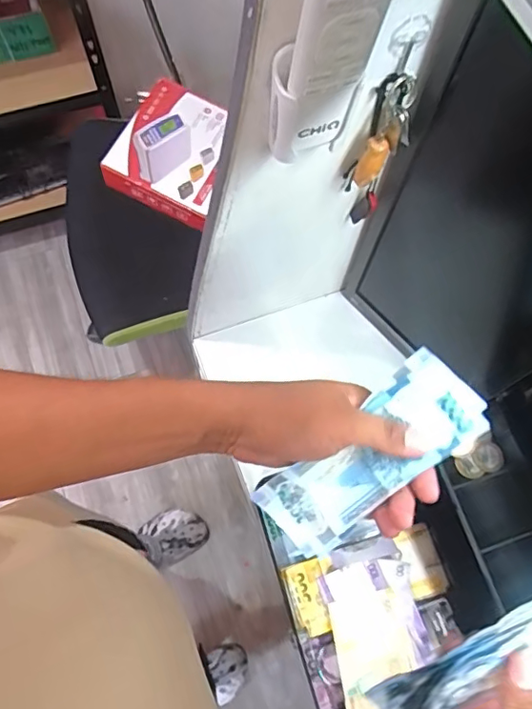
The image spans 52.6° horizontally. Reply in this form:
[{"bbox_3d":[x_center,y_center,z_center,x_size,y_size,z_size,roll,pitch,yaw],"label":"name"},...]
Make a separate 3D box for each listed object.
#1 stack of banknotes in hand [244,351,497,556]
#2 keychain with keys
[{"bbox_3d":[0.071,0.073,0.371,0.161,0.014,0.069,-43,94,12],"label":"stack of banknotes in hand"},{"bbox_3d":[0.084,-0.149,0.428,0.033,0.159,0.036,25,70,6],"label":"keychain with keys"}]

